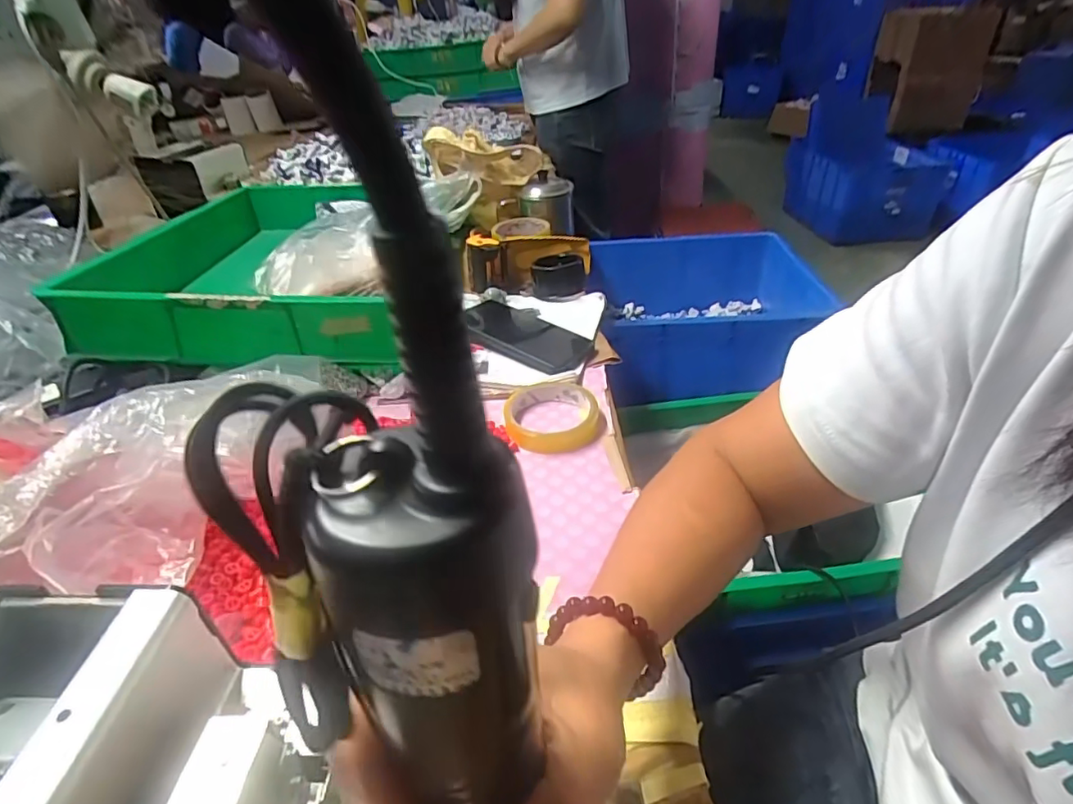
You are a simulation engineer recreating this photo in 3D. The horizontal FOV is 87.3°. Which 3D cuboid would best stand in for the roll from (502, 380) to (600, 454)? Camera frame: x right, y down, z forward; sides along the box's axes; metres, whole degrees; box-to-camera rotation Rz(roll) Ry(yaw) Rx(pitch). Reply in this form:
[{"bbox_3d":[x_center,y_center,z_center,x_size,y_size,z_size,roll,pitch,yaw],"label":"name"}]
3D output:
[{"bbox_3d":[0.015,0.011,0.534,0.087,0.020,0.089,-4,36,0],"label":"roll"}]

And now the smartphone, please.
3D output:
[{"bbox_3d":[-0.013,-0.081,0.645,0.158,0.014,0.080,28,44,28],"label":"smartphone"}]

